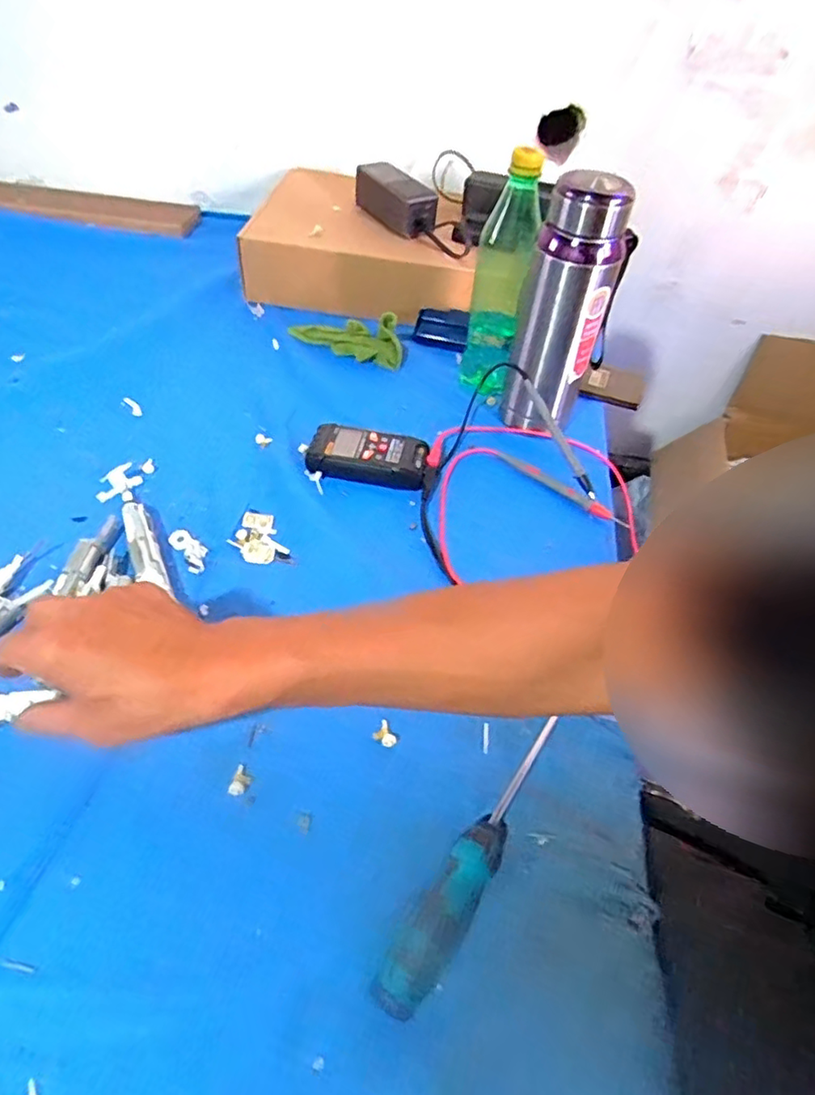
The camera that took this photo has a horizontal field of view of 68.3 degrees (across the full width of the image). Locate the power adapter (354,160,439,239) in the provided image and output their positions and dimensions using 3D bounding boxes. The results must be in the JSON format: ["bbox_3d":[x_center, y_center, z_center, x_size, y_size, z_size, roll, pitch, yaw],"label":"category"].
[{"bbox_3d":[-0.017,-0.466,0.802,0.052,0.053,0.134,-34,58,-30],"label":"power adapter"}]

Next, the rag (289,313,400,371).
[{"bbox_3d":[-0.076,-0.260,0.718,0.140,0.048,0.034,20,51,12],"label":"rag"}]

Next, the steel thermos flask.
[{"bbox_3d":[0.146,-0.217,0.576,0.077,0.235,0.070,16,50,9],"label":"steel thermos flask"}]

